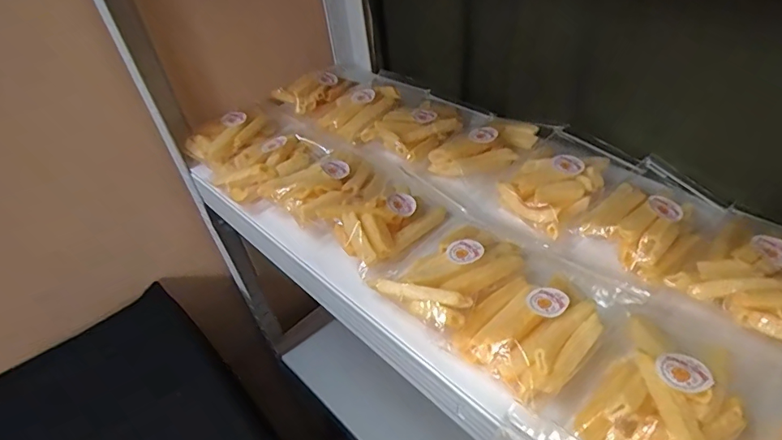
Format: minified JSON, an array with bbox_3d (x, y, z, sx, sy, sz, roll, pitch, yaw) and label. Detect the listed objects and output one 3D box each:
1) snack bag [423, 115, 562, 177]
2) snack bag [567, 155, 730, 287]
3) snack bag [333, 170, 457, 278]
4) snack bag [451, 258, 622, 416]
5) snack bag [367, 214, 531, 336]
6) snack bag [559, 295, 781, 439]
[{"bbox_3d":[0.101,-0.082,0.504,0.120,0.026,0.087,-34,49,-26],"label":"snack bag"},{"bbox_3d":[0.227,-0.005,0.408,0.149,0.029,0.082,-35,49,-26],"label":"snack bag"},{"bbox_3d":[-0.003,-0.008,0.440,0.077,0.039,0.130,29,54,33],"label":"snack bag"},{"bbox_3d":[0.114,0.074,0.350,0.130,0.037,0.081,-36,50,-27],"label":"snack bag"},{"bbox_3d":[0.053,0.039,0.389,0.083,0.036,0.121,31,55,34],"label":"snack bag"},{"bbox_3d":[0.183,0.104,0.294,0.088,0.037,0.143,30,55,33],"label":"snack bag"}]

